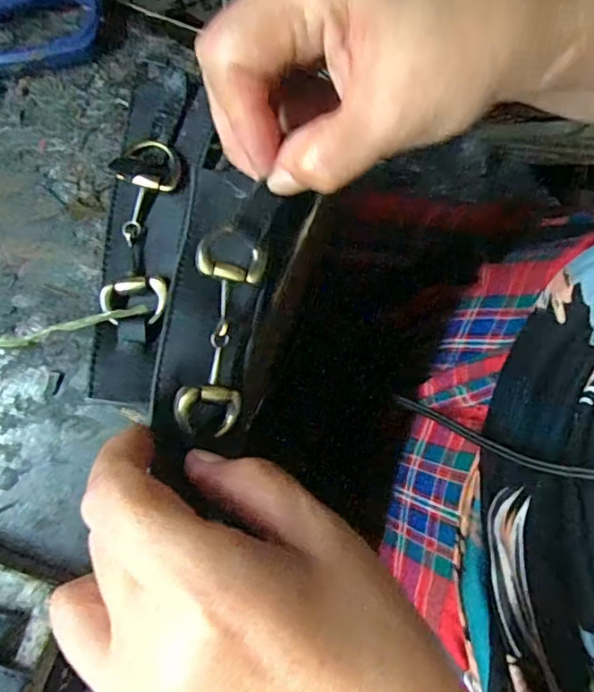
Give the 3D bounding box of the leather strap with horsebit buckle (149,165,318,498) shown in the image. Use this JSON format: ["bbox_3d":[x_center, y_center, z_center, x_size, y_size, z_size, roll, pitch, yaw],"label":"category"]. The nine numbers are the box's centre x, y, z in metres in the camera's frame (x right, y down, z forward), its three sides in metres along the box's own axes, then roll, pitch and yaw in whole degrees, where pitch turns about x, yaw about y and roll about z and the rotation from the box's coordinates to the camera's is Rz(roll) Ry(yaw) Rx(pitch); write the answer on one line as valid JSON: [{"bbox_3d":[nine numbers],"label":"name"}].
[{"bbox_3d":[-0.030,-0.009,0.209,0.042,0.021,0.114,12,80,3],"label":"leather strap with horsebit buckle"}]

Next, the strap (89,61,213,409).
[{"bbox_3d":[-0.059,-0.047,0.222,0.033,0.015,0.139,7,79,2],"label":"strap"}]

